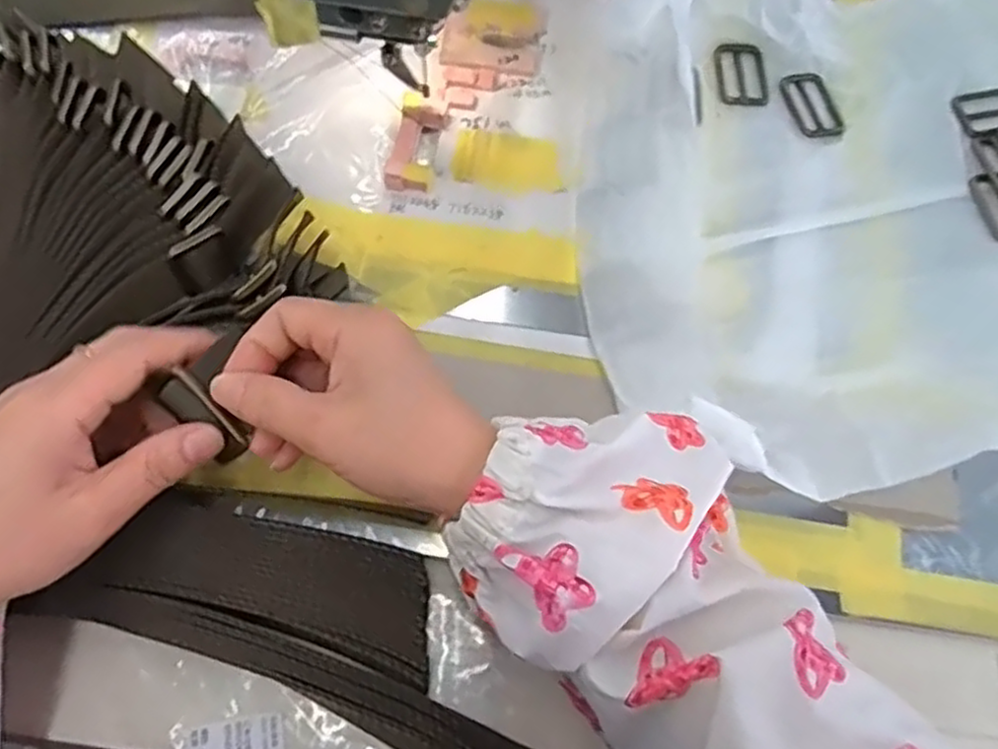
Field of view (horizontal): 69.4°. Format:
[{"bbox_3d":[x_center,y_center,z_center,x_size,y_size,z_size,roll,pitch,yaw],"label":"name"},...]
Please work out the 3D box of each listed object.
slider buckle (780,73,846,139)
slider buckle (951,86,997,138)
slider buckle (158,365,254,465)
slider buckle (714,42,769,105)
[{"bbox_3d":[0.183,-0.158,0.422,0.029,0.004,0.046,-16,72,-7],"label":"slider buckle"},{"bbox_3d":[0.294,-0.158,0.429,0.048,0.004,0.031,-14,72,-7],"label":"slider buckle"},{"bbox_3d":[-0.115,0.017,0.281,0.015,0.012,0.039,-45,107,-15],"label":"slider buckle"},{"bbox_3d":[0.144,-0.179,0.429,0.030,0.004,0.044,0,71,-2],"label":"slider buckle"}]

